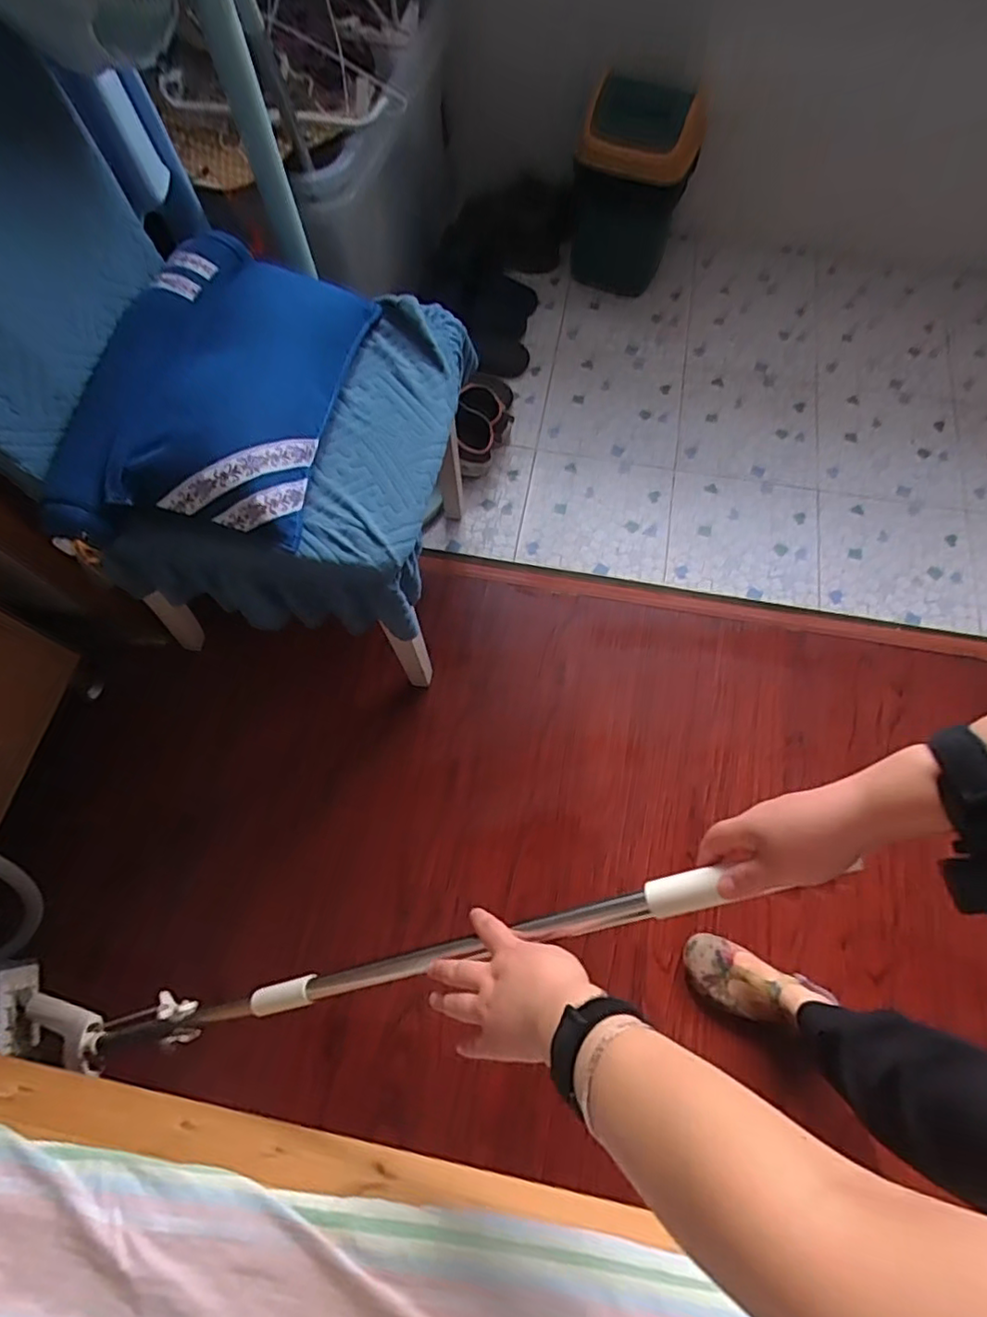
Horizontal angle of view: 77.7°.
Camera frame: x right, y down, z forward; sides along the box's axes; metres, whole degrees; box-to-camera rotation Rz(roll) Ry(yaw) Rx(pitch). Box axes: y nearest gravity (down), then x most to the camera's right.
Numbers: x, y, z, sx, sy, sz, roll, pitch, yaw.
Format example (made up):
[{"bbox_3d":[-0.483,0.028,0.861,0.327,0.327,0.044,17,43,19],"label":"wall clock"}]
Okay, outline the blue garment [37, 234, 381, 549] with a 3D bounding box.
[{"bbox_3d":[-0.332,-0.351,0.761,0.281,0.121,0.500,7,70,4],"label":"blue garment"}]

